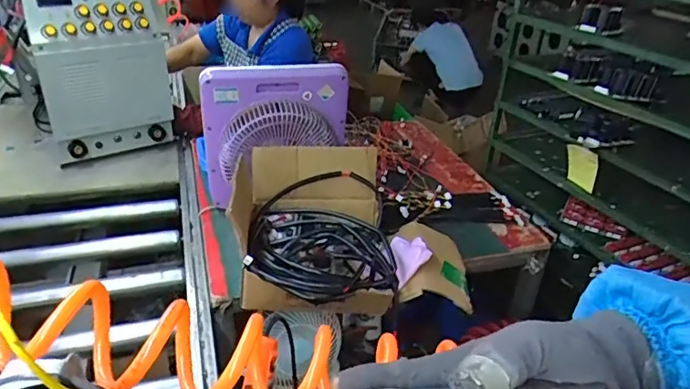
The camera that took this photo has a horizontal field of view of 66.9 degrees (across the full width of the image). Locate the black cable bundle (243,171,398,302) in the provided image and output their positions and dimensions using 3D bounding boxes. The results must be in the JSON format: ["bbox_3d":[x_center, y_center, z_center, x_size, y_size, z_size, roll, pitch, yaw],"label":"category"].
[{"bbox_3d":[-0.043,0.087,0.998,0.261,0.107,0.321,1,30,-4],"label":"black cable bundle"}]

